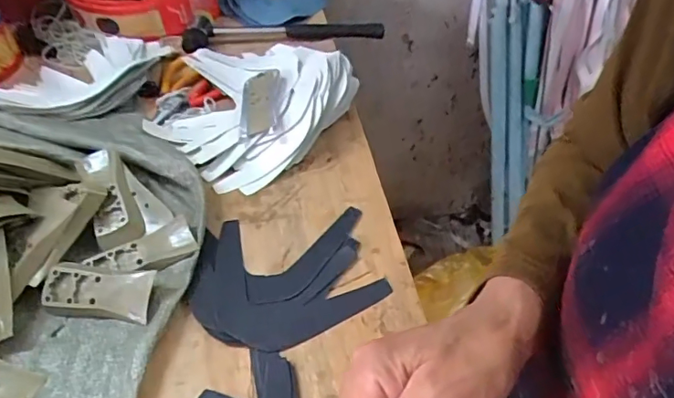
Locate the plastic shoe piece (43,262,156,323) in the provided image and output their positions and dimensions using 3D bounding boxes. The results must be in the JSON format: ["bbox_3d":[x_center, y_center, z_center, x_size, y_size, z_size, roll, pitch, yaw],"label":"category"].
[{"bbox_3d":[-0.200,0.078,0.436,0.093,0.021,0.042,6,78,10],"label":"plastic shoe piece"}]

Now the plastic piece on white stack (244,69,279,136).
[{"bbox_3d":[-0.088,-0.116,0.589,0.038,0.008,0.121,-5,43,1],"label":"plastic piece on white stack"}]

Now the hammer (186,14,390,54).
[{"bbox_3d":[-0.075,-0.243,0.728,0.283,0.028,0.072,-5,47,-5],"label":"hammer"}]

